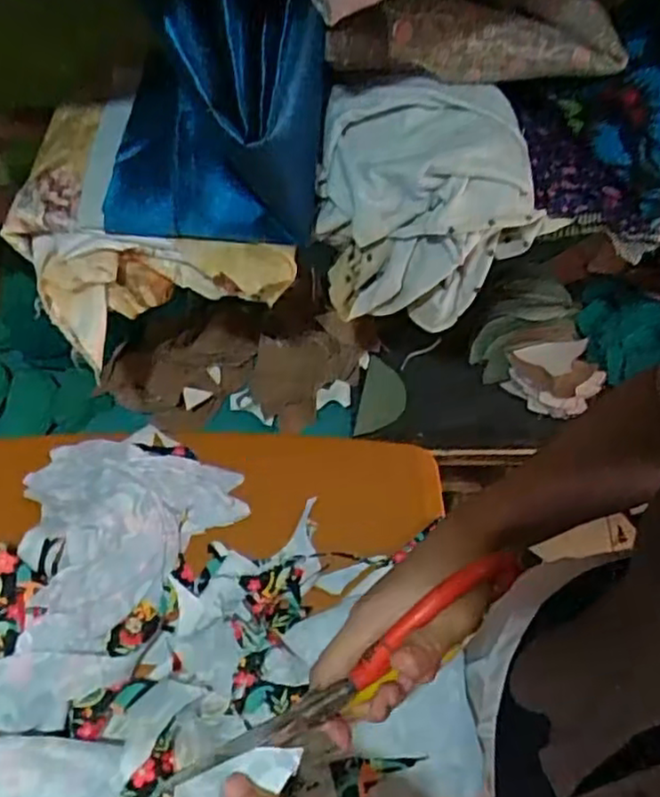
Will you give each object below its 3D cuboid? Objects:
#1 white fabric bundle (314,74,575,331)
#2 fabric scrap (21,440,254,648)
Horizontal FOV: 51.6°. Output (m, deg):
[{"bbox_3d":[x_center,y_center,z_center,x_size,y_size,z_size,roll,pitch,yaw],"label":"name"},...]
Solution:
[{"bbox_3d":[0.095,-0.172,0.609,0.203,0.163,0.131,5,54,6],"label":"white fabric bundle"},{"bbox_3d":[-0.179,0.105,0.621,0.190,0.016,0.203,-16,55,-9],"label":"fabric scrap"}]

